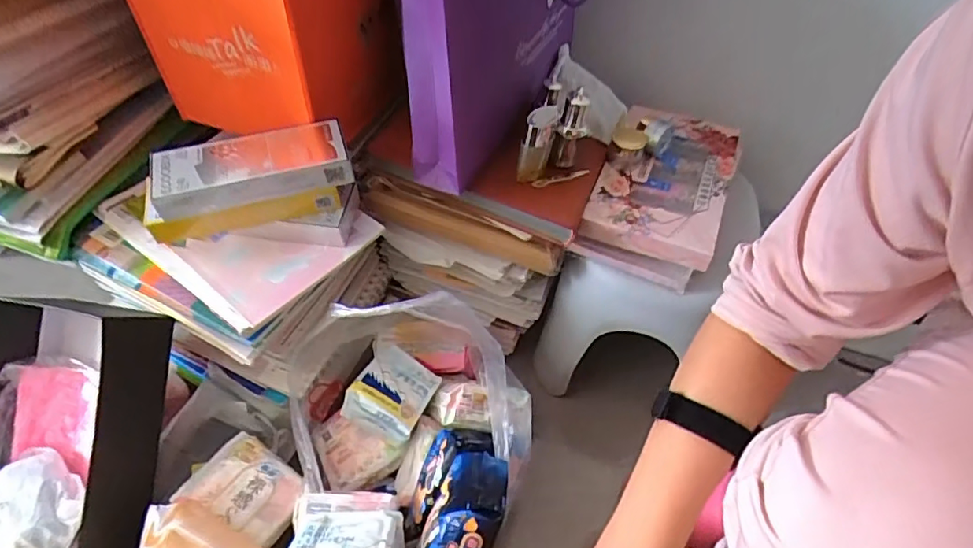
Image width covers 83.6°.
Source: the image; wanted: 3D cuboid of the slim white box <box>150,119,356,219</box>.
[{"bbox_3d":[-0.234,-0.109,0.546,0.180,0.035,0.074,-16,52,-15],"label":"slim white box"}]

